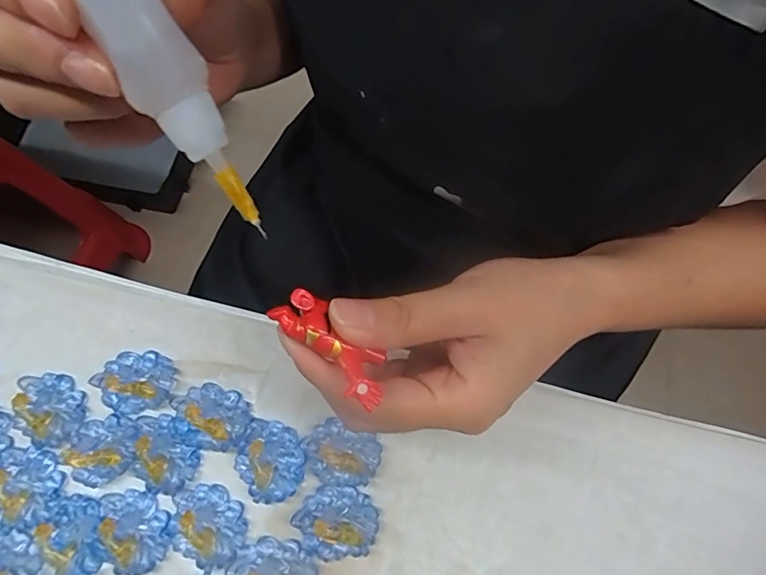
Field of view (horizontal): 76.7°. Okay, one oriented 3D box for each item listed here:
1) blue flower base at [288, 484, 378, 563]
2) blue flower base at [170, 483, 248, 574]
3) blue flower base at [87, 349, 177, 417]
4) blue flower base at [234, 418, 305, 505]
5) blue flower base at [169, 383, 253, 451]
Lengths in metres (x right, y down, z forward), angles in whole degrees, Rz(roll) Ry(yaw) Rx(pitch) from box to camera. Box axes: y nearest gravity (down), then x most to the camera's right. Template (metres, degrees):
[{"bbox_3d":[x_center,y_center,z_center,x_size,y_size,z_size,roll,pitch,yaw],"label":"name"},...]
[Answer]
[{"bbox_3d":[-0.022,0.106,0.219,0.037,0.008,0.030,7,67,1],"label":"blue flower base"},{"bbox_3d":[-0.080,0.106,0.215,0.037,0.013,0.030,28,69,9],"label":"blue flower base"},{"bbox_3d":[-0.122,0.046,0.241,0.035,0.004,0.032,1,67,-2],"label":"blue flower base"},{"bbox_3d":[-0.053,0.081,0.229,0.030,0.007,0.037,-30,72,-14],"label":"blue flower base"},{"bbox_3d":[-0.084,0.062,0.235,0.037,0.007,0.029,11,67,2],"label":"blue flower base"}]

